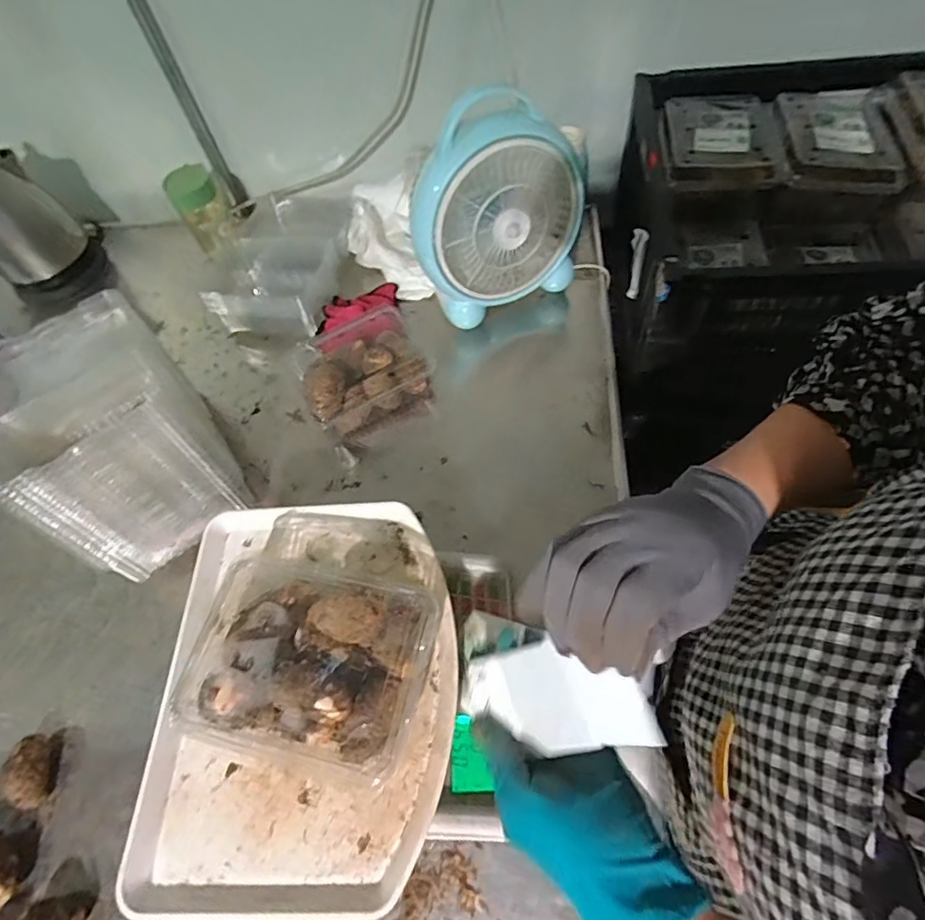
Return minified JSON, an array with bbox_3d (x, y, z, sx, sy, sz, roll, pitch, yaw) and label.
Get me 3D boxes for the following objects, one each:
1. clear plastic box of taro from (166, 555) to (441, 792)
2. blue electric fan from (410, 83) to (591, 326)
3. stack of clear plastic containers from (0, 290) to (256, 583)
[{"bbox_3d":[-0.113,0.148,0.393,0.170,0.054,0.130,11,62,11],"label":"clear plastic box of taro"},{"bbox_3d":[0.040,-0.308,0.652,0.217,0.229,0.101,-24,61,-8],"label":"blue electric fan"},{"bbox_3d":[-0.393,-0.037,0.603,0.171,0.193,0.285,-35,63,-13],"label":"stack of clear plastic containers"}]

